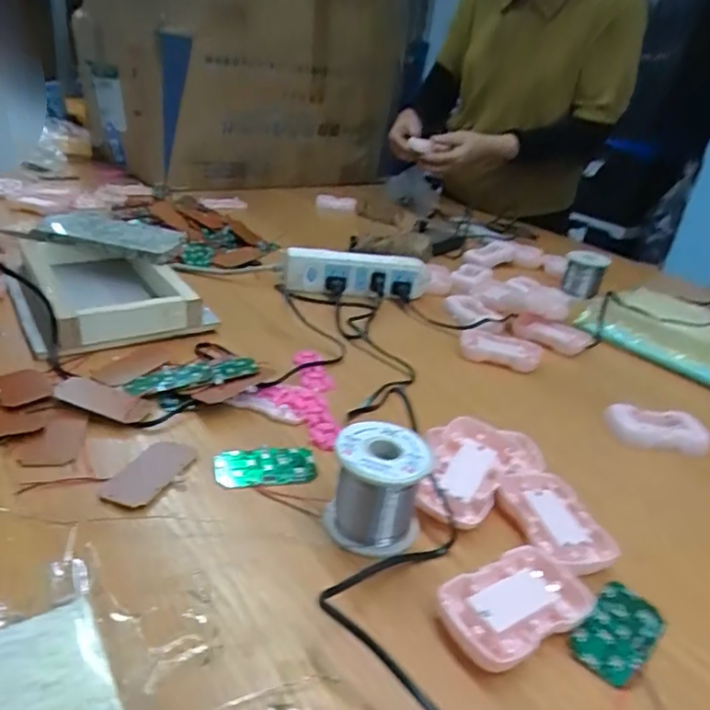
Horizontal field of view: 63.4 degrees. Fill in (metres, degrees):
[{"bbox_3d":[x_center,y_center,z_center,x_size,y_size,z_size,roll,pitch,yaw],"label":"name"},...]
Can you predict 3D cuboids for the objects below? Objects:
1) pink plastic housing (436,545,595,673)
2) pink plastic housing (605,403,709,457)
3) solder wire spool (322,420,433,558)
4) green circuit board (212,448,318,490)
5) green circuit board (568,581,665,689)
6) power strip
[{"bbox_3d":[0.095,0.147,0.339,0.095,0.015,0.052,-11,31,-31],"label":"pink plastic housing"},{"bbox_3d":[0.284,0.070,0.541,0.093,0.017,0.056,7,26,0],"label":"pink plastic housing"},{"bbox_3d":[0.015,0.087,0.382,0.061,0.061,0.061,10,26,6],"label":"solder wire spool"},{"bbox_3d":[-0.067,0.084,0.433,0.074,0.006,0.039,1,27,-12],"label":"green circuit board"},{"bbox_3d":[0.155,0.162,0.338,0.036,0.005,0.072,28,33,37],"label":"green circuit board"},{"bbox_3d":[0.005,-0.109,0.773,0.197,0.052,0.043,1,27,-11],"label":"power strip"}]

